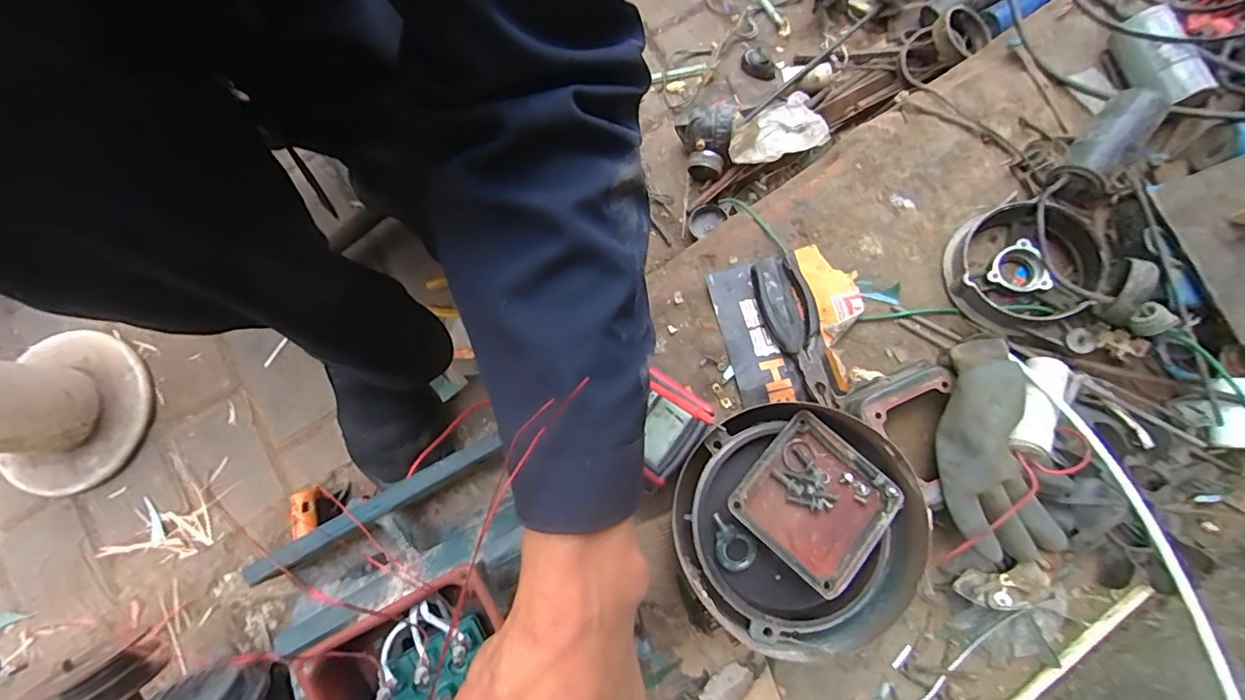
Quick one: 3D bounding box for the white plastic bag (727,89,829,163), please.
[{"bbox_3d":[0.201,-0.299,0.706,0.135,0.056,0.094,-18,80,-2],"label":"white plastic bag"}]

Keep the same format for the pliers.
[{"bbox_3d":[0.174,-0.019,0.522,0.052,0.018,0.158,-16,80,-2],"label":"pliers"}]

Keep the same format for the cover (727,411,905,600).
[{"bbox_3d":[0.157,0.124,0.430,0.109,0.023,0.107,42,83,8],"label":"cover"}]

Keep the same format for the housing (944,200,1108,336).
[{"bbox_3d":[0.382,-0.081,0.502,0.122,0.061,0.116,-24,80,-3],"label":"housing"}]

